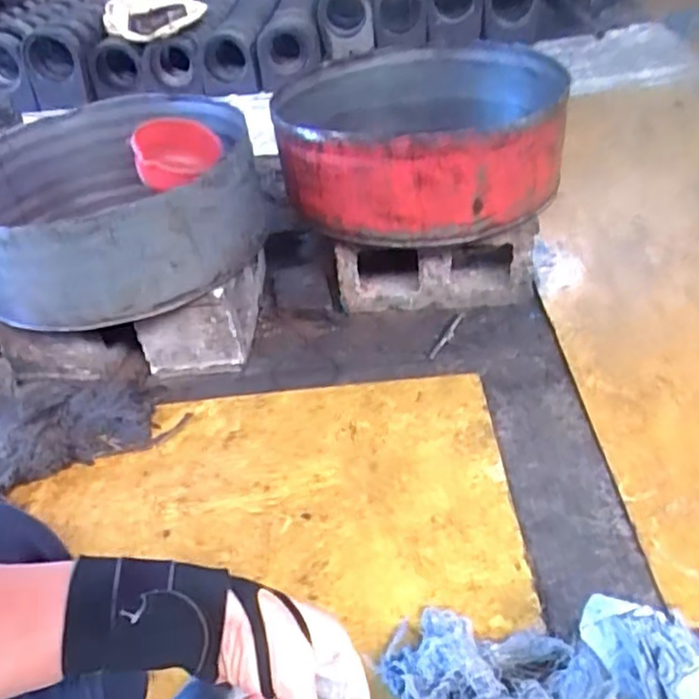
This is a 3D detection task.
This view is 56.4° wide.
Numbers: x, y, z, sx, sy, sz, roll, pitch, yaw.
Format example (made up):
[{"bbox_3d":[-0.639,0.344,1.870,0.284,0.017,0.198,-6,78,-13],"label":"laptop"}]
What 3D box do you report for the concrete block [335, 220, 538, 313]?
[{"bbox_3d":[0.163,-0.183,1.295,0.369,0.151,0.163,-4,40,4],"label":"concrete block"}]

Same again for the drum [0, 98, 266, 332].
[{"bbox_3d":[-0.461,-0.273,1.201,0.551,0.190,0.566,-4,41,3],"label":"drum"}]

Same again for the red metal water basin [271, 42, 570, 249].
[{"bbox_3d":[0.128,-0.403,1.236,0.496,0.182,0.497,-4,41,3],"label":"red metal water basin"}]

